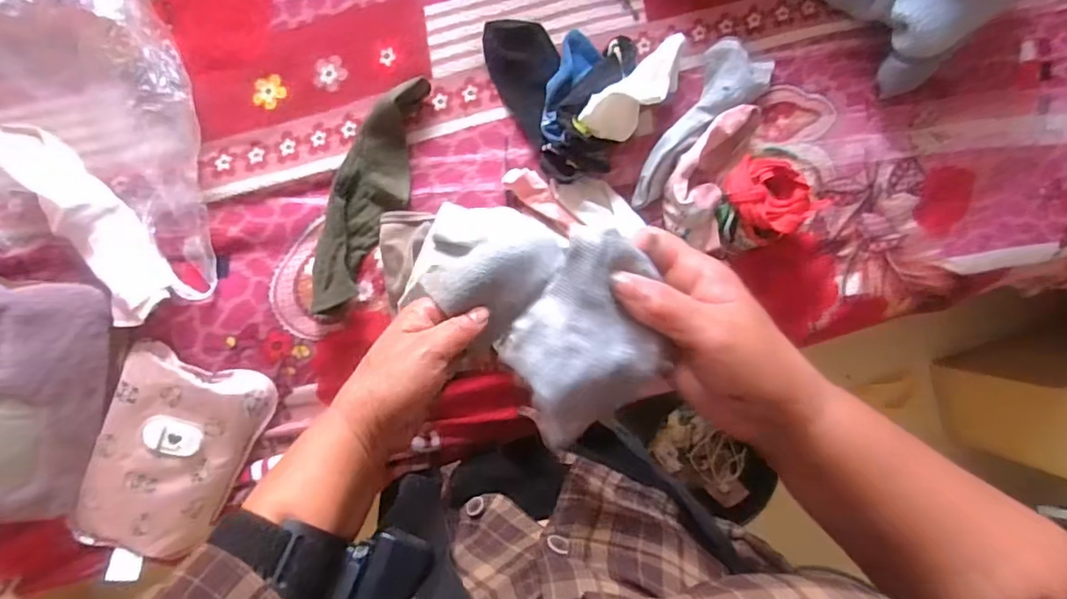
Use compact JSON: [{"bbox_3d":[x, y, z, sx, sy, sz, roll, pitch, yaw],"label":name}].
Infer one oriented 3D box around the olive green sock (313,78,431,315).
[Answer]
[{"bbox_3d":[-0.183,-0.115,0.665,0.077,0.044,0.268,18,87,-9],"label":"olive green sock"}]

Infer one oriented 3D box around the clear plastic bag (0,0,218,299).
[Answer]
[{"bbox_3d":[-0.490,-0.140,0.602,0.274,0.092,0.315,-7,91,-9],"label":"clear plastic bag"}]

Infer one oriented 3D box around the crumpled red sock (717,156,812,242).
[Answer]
[{"bbox_3d":[0.267,-0.118,0.695,0.091,0.058,0.096,-7,91,-9],"label":"crumpled red sock"}]

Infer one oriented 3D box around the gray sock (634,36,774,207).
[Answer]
[{"bbox_3d":[0.183,-0.207,0.691,0.076,0.029,0.228,43,84,-7],"label":"gray sock"}]

